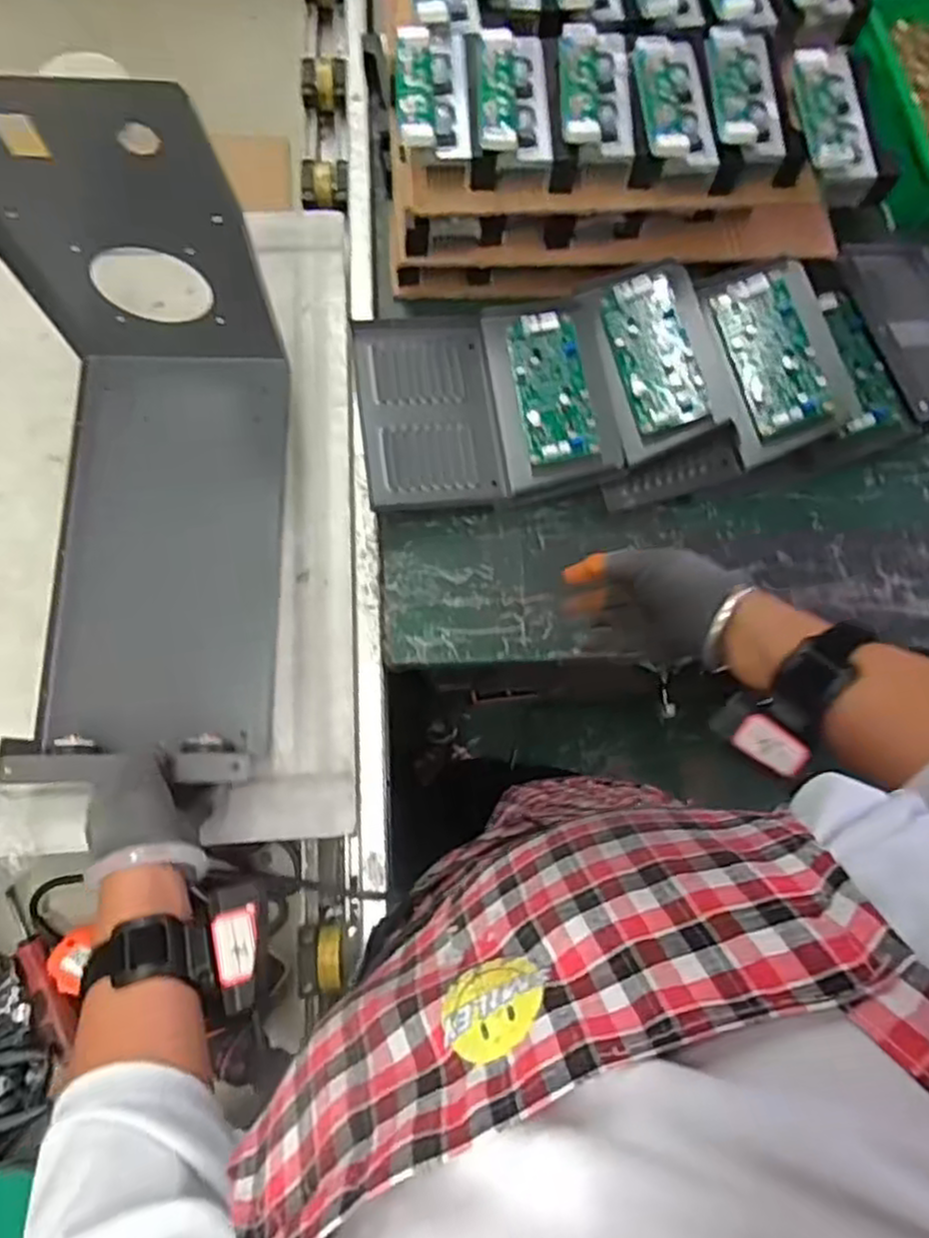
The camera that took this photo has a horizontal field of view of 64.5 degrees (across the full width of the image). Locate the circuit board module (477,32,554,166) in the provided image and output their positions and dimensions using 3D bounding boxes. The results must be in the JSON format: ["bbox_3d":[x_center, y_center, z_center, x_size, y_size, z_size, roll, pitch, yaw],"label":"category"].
[{"bbox_3d":[0.039,-0.411,0.577,0.056,0.020,0.110,-1,74,-3],"label":"circuit board module"}]

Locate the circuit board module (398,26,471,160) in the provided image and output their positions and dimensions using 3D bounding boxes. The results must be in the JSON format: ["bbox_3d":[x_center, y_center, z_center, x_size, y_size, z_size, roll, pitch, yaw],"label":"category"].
[{"bbox_3d":[-0.024,-0.415,0.573,0.054,0.026,0.121,-2,74,-3],"label":"circuit board module"}]

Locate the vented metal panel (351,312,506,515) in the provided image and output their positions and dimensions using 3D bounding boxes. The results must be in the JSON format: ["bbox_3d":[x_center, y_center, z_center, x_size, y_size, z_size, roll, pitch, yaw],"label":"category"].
[{"bbox_3d":[-0.031,-0.186,0.651,0.119,0.007,0.182,-6,76,-12],"label":"vented metal panel"}]

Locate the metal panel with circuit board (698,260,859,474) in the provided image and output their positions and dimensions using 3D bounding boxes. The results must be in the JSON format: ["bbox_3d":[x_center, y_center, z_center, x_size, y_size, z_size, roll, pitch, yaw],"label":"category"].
[{"bbox_3d":[0.271,-0.227,0.640,0.096,0.039,0.173,-14,77,12],"label":"metal panel with circuit board"}]

